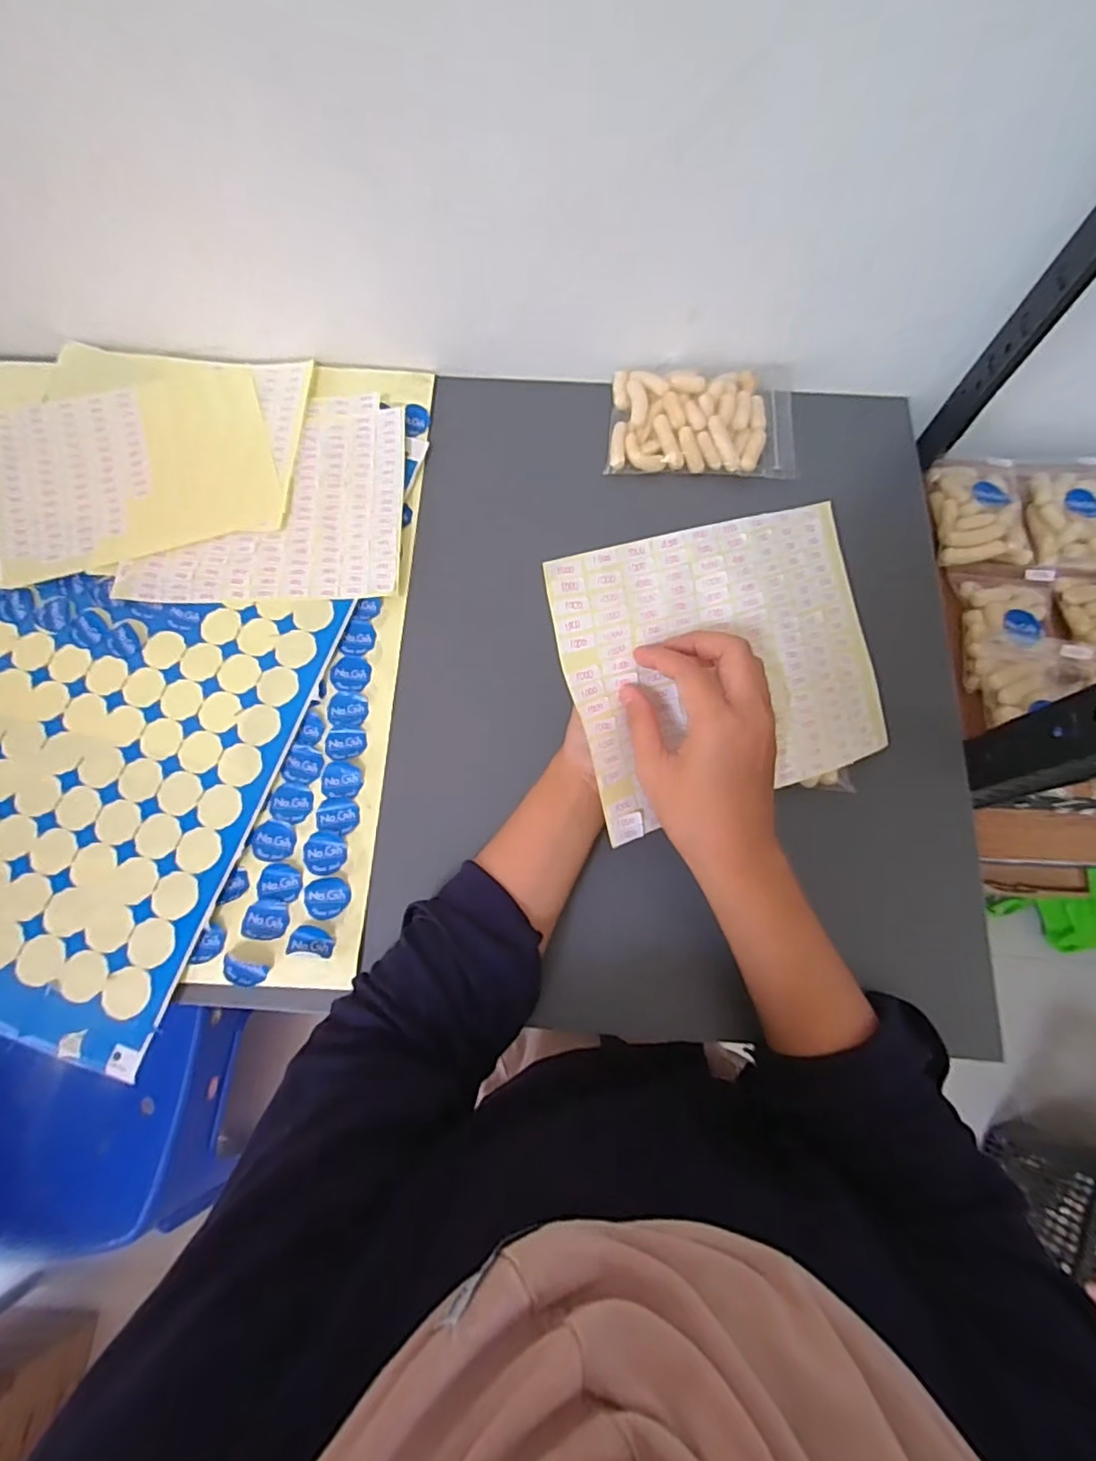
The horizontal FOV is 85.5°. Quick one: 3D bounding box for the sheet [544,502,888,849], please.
[{"bbox_3d":[0.111,-0.040,0.356,0.206,0.013,0.163,-17,97,-17],"label":"sheet"}]

